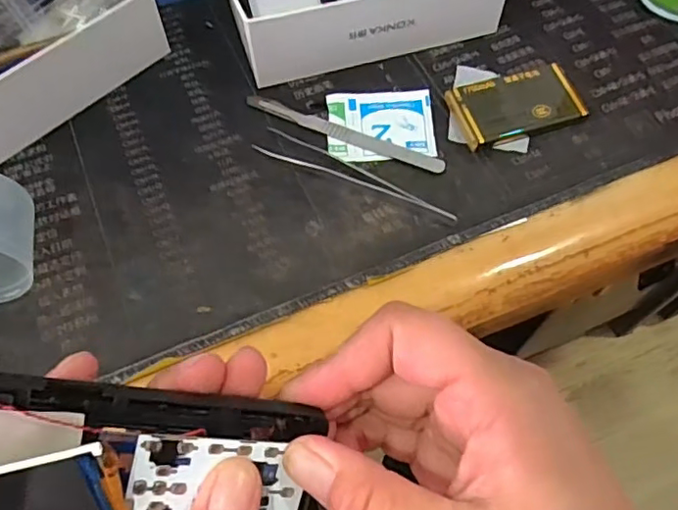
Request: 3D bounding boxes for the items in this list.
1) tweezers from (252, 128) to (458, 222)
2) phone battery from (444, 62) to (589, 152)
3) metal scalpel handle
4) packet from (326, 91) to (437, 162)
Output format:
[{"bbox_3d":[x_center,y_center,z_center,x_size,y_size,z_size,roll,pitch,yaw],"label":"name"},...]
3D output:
[{"bbox_3d":[0.011,-0.050,0.352,0.128,0.006,0.019,24,65,11],"label":"tweezers"},{"bbox_3d":[0.112,-0.096,0.376,0.080,0.008,0.045,-15,64,-8],"label":"phone battery"},{"bbox_3d":[0.003,-0.077,0.367,0.132,0.005,0.009,23,65,11],"label":"metal scalpel handle"},{"bbox_3d":[0.027,-0.082,0.370,0.066,0.004,0.051,-3,63,-2],"label":"packet"}]

